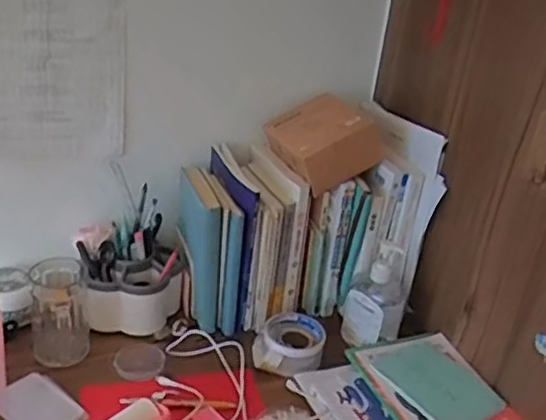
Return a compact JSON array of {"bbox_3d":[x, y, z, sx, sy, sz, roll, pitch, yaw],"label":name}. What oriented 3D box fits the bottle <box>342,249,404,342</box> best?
[{"bbox_3d":[0.154,0.133,1.007,0.088,0.153,0.081,13,28,10],"label":"bottle"}]

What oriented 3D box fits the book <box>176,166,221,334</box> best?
[{"bbox_3d":[-0.117,0.055,1.023,0.044,0.210,0.139,-4,29,-22],"label":"book"}]

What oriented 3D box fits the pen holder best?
[{"bbox_3d":[-0.205,0.120,1.009,0.149,0.105,0.108,1,28,-12],"label":"pen holder"}]

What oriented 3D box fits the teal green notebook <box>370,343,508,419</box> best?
[{"bbox_3d":[0.220,0.231,0.898,0.114,0.013,0.143,-13,37,-32],"label":"teal green notebook"}]

